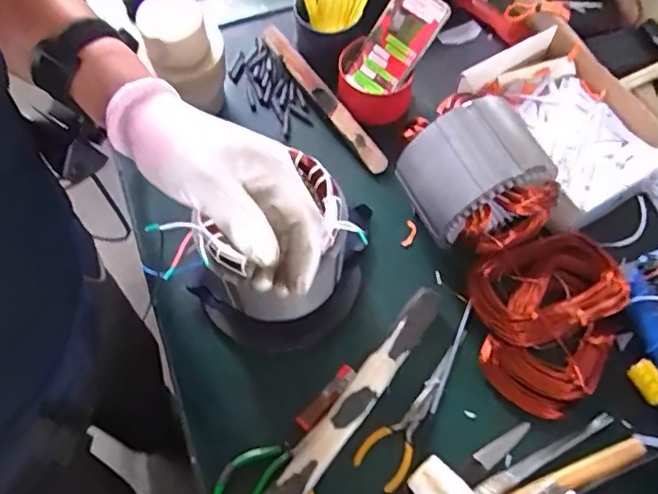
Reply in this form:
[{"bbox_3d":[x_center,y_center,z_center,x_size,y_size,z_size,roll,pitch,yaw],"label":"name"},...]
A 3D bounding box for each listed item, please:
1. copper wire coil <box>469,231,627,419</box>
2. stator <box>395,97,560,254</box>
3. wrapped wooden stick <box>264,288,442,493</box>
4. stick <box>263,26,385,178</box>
[{"bbox_3d":[0.250,0.074,0.676,0.178,0.054,0.211,37,71,16],"label":"copper wire coil"},{"bbox_3d":[0.166,-0.088,0.668,0.152,0.126,0.164,-18,66,-7],"label":"stator"},{"bbox_3d":[0.025,0.170,0.621,0.043,0.047,0.325,34,70,15],"label":"wrapped wooden stick"},{"bbox_3d":[-0.009,-0.211,0.801,0.027,0.009,0.274,-42,74,16],"label":"stick"}]

